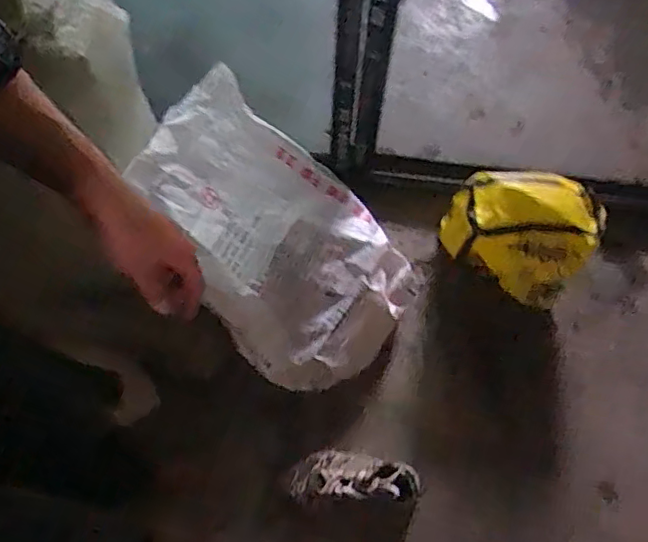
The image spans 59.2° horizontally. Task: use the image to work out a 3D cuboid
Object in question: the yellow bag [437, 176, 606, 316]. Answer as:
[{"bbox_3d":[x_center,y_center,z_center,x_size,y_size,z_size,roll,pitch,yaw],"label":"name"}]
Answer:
[{"bbox_3d":[0.400,-0.082,1.195,0.283,0.203,0.199,31,68,12],"label":"yellow bag"}]

